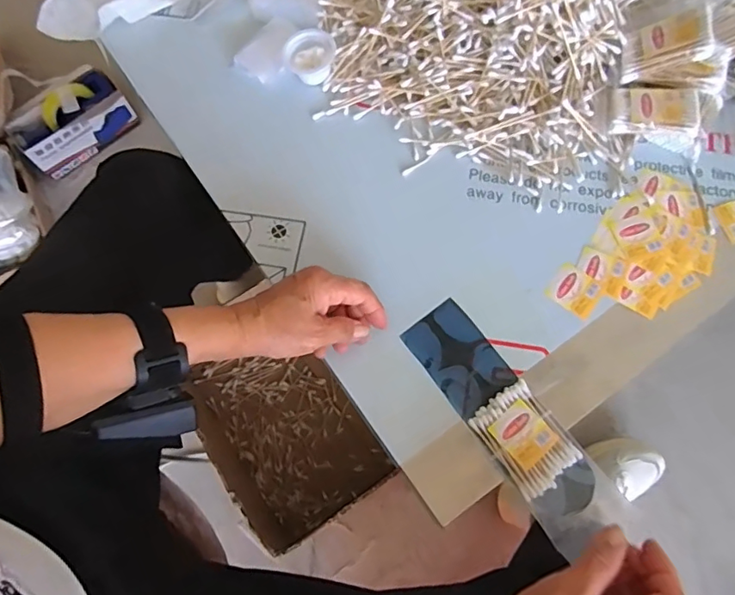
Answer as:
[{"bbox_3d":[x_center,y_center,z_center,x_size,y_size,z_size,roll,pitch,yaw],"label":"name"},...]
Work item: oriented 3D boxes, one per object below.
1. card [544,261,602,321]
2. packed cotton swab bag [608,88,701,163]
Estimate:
[{"bbox_3d":[0.187,-0.007,0.476,0.042,0.004,0.039,35,75,12],"label":"card"},{"bbox_3d":[0.279,-0.171,0.508,0.092,0.041,0.053,12,72,5],"label":"packed cotton swab bag"}]

